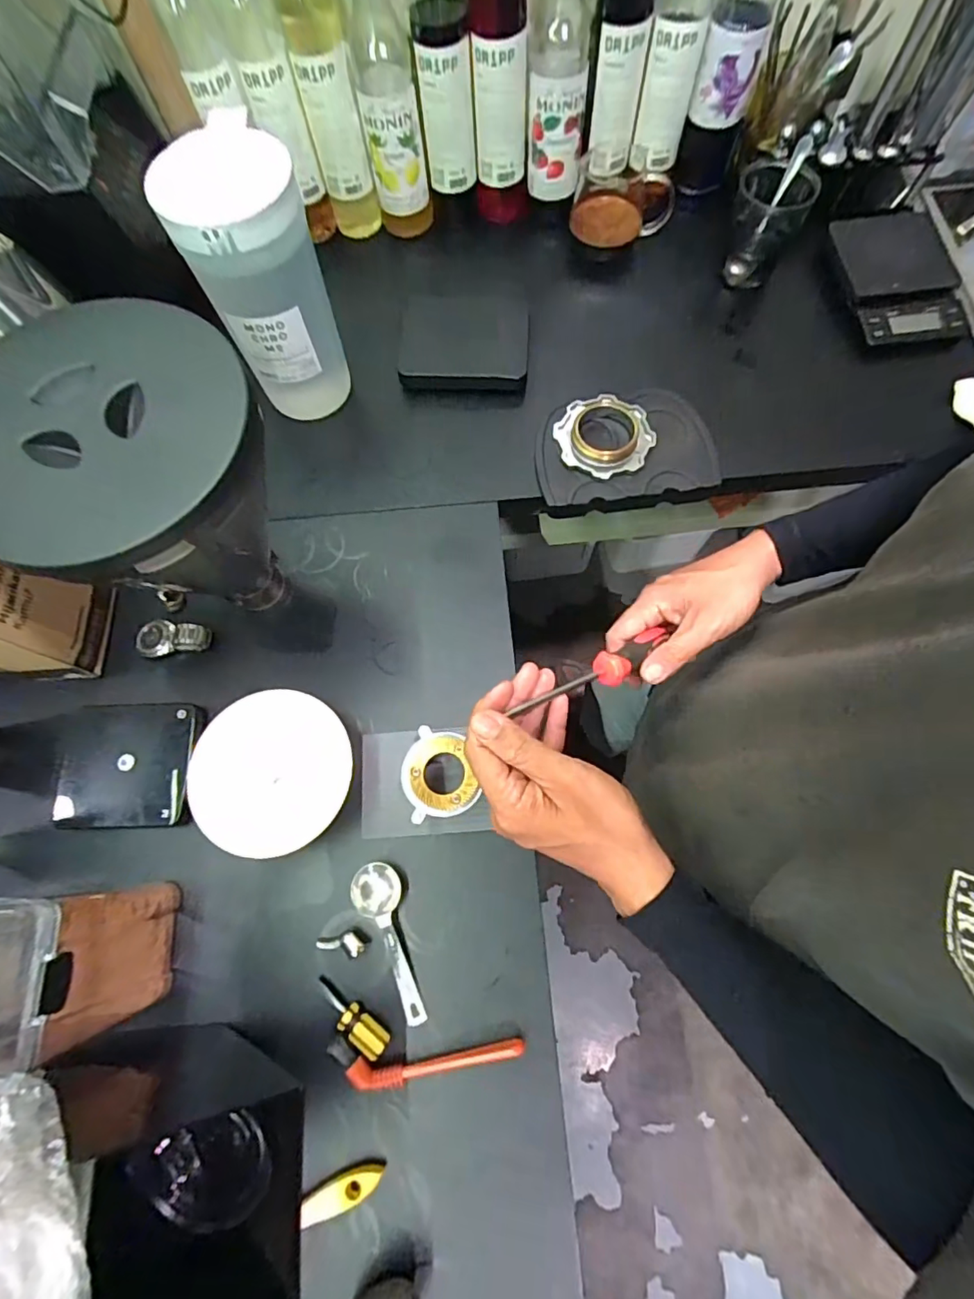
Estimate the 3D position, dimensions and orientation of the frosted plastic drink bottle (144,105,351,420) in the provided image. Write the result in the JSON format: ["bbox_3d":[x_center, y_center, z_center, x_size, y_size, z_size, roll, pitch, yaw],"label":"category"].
[{"bbox_3d":[-0.221,-0.362,0.550,0.114,0.243,0.127,-23,72,-6],"label":"frosted plastic drink bottle"}]

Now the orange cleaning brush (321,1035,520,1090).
[{"bbox_3d":[-0.050,0.341,0.439,0.159,0.017,0.035,0,71,2],"label":"orange cleaning brush"}]

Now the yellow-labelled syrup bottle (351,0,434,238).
[{"bbox_3d":[-0.111,-0.618,0.587,0.069,0.291,0.063,-9,71,-1],"label":"yellow-labelled syrup bottle"}]

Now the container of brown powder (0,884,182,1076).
[{"bbox_3d":[-0.328,0.240,0.406,0.117,0.158,0.104,-3,71,1],"label":"container of brown powder"}]

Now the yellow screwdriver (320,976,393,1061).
[{"bbox_3d":[-0.116,0.310,0.451,0.078,0.018,0.022,32,75,24],"label":"yellow screwdriver"}]

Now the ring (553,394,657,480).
[{"bbox_3d":[0.138,-0.254,0.623,0.109,0.023,0.108,-1,71,2],"label":"ring"}]

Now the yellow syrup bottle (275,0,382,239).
[{"bbox_3d":[-0.177,-0.620,0.606,0.061,0.274,0.059,-14,71,-2],"label":"yellow syrup bottle"}]

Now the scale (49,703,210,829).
[{"bbox_3d":[-0.346,0.111,0.518,0.132,0.021,0.116,-1,71,2],"label":"scale"}]

